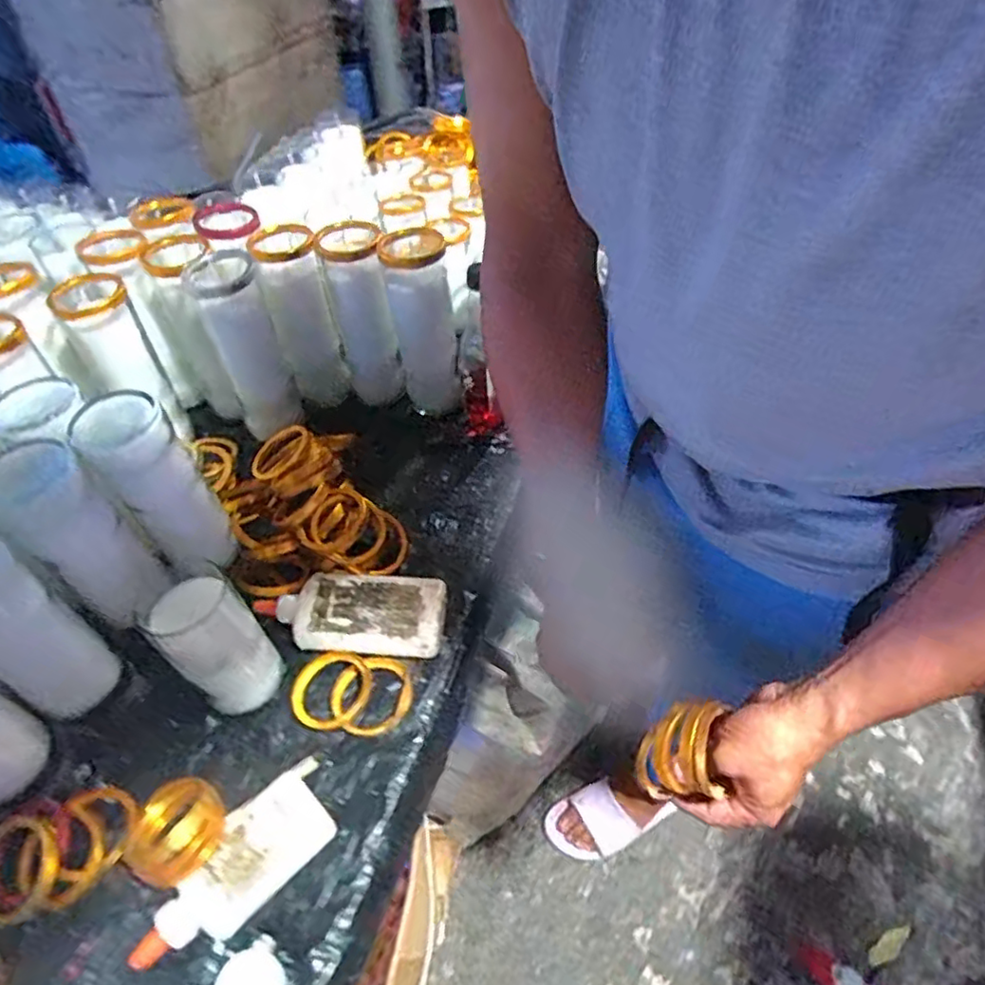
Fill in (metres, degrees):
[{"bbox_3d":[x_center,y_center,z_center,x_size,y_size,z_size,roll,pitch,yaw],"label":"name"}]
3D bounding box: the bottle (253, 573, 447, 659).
[{"bbox_3d":[-0.128,0.113,0.582,0.165,0.031,0.077,3,48,6],"label":"bottle"}]

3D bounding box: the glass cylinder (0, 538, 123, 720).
[{"bbox_3d":[-0.360,0.099,0.473,0.057,0.184,0.065,23,53,23],"label":"glass cylinder"}]

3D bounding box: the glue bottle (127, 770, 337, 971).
[{"bbox_3d":[-0.184,0.269,0.447,0.062,0.029,0.138,33,58,29],"label":"glue bottle"}]

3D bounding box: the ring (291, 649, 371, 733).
[{"bbox_3d":[-0.139,0.168,0.541,0.069,0.011,0.065,-2,48,2],"label":"ring"}]

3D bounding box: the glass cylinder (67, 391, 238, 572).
[{"bbox_3d":[-0.290,0.008,0.569,0.069,0.202,0.059,-30,53,-22],"label":"glass cylinder"}]

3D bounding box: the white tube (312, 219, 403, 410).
[{"bbox_3d":[-0.148,-0.201,0.753,0.075,0.215,0.069,-14,49,-9],"label":"white tube"}]

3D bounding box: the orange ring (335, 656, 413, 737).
[{"bbox_3d":[-0.103,0.174,0.538,0.066,0.013,0.065,-2,48,2],"label":"orange ring"}]

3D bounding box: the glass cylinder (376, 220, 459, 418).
[{"bbox_3d":[-0.078,-0.184,0.729,0.069,0.209,0.076,-13,48,-8],"label":"glass cylinder"}]

